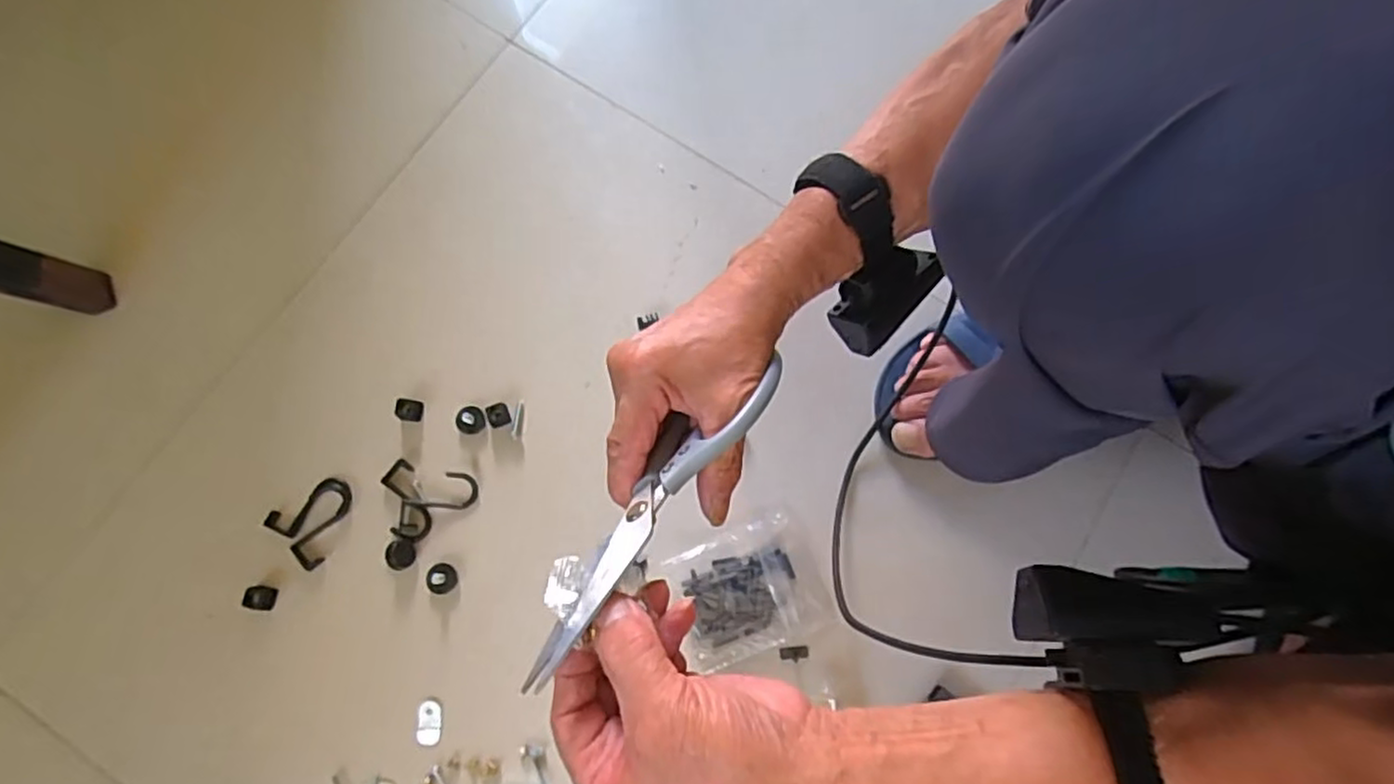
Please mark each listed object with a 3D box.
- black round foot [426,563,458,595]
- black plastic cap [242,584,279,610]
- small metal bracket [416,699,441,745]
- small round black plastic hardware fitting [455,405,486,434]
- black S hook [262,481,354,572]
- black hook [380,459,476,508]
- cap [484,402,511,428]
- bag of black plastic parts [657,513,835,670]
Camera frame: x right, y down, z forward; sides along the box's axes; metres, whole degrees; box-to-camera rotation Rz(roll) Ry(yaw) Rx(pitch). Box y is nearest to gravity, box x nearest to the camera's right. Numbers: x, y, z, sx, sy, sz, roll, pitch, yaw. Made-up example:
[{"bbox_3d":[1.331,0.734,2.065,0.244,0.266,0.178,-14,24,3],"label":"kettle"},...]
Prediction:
[{"bbox_3d":[-0.178,0.130,0.484,0.019,0.012,0.021,3,77,-1],"label":"black round foot"},{"bbox_3d":[-0.300,0.141,0.476,0.017,0.011,0.016,0,77,-1],"label":"black plastic cap"},{"bbox_3d":[-0.180,0.223,0.469,0.017,0.005,0.026,3,77,-1],"label":"small metal bracket"},{"bbox_3d":[-0.166,0.020,0.510,0.022,0.007,0.020,0,77,-1],"label":"small round black plastic hardware fitting"},{"bbox_3d":[-0.268,0.089,0.495,0.049,0.008,0.056,44,80,8],"label":"black S hook"},{"bbox_3d":[-0.191,0.068,0.499,0.066,0.004,0.030,14,77,2],"label":"black hook"},{"bbox_3d":[-0.147,0.017,0.513,0.016,0.007,0.018,-24,79,-7],"label":"cap"},{"bbox_3d":[0.036,0.140,0.490,0.097,0.011,0.082,-21,78,-6],"label":"bag of black plastic parts"}]

